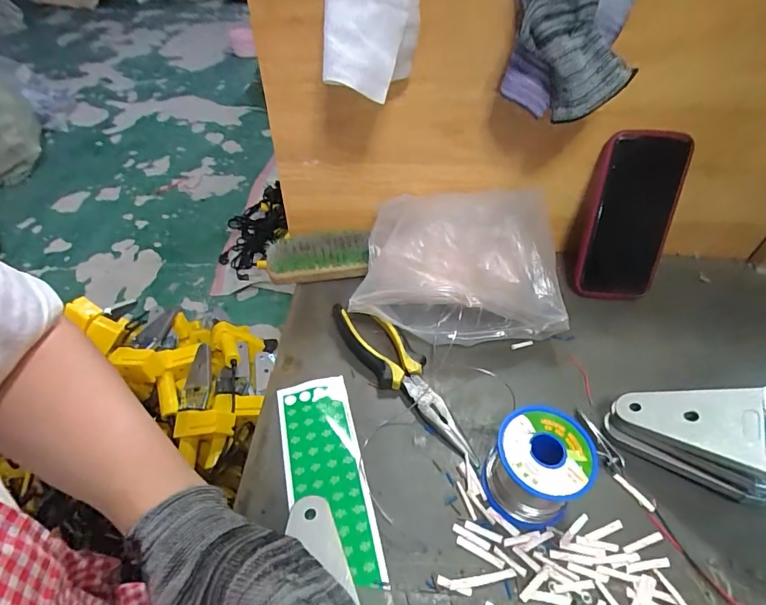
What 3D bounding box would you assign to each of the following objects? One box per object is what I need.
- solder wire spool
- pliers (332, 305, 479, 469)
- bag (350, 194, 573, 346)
[{"bbox_3d":[0.112,0.121,0.321,0.063,0.062,0.066,1,46,-1],"label":"solder wire spool"},{"bbox_3d":[0.020,0.063,0.395,0.041,0.029,0.183,-30,54,-27],"label":"pliers"},{"bbox_3d":[0.080,-0.037,0.446,0.198,0.096,0.144,6,46,4],"label":"bag"}]

